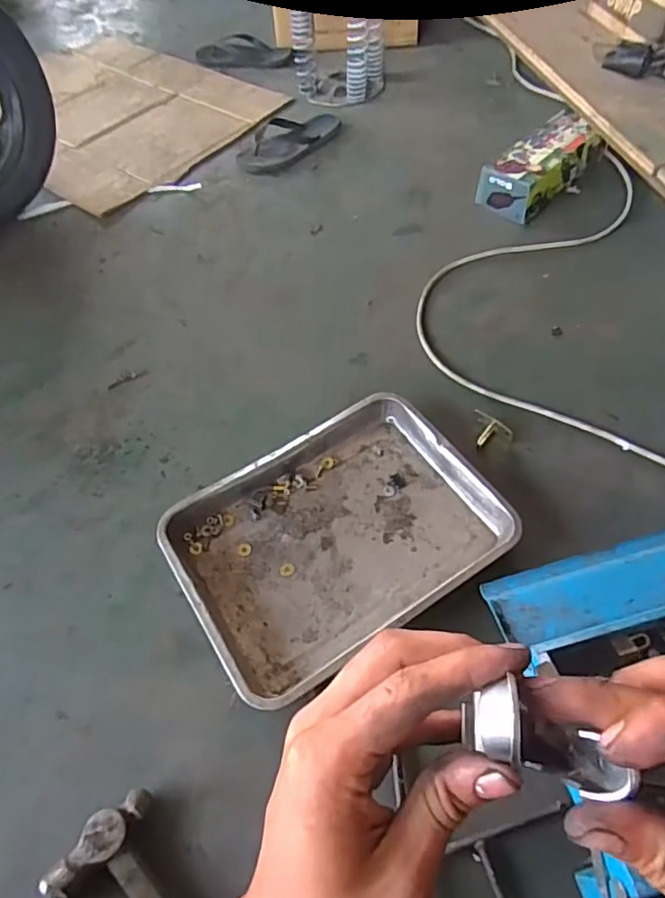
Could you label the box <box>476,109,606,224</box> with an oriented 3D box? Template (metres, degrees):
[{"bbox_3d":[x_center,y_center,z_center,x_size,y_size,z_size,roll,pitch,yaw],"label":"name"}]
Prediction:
[{"bbox_3d":[0.395,-0.535,1.108,0.230,0.093,0.128,-39,63,-20],"label":"box"}]

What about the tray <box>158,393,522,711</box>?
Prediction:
[{"bbox_3d":[0.005,0.107,0.751,0.388,0.051,0.285,-29,60,-15],"label":"tray"}]

